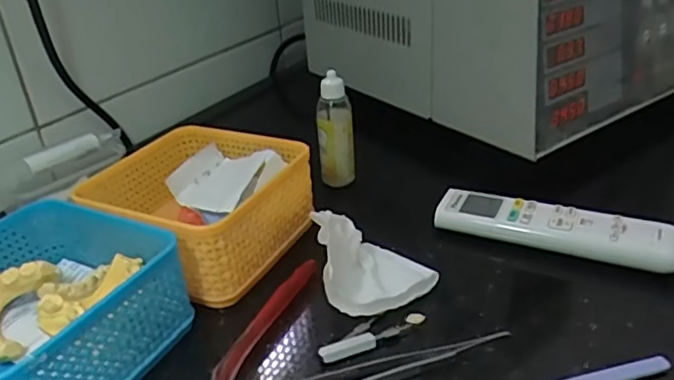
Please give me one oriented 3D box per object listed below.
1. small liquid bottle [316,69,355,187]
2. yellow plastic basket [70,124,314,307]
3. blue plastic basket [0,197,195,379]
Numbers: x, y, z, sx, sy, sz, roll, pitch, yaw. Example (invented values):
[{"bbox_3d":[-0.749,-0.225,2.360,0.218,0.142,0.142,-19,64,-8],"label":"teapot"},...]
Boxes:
[{"bbox_3d":[-0.001,-0.055,0.547,0.034,0.109,0.026,-3,29,1],"label":"small liquid bottle"},{"bbox_3d":[-0.102,0.013,0.438,0.134,0.065,0.133,13,33,26],"label":"yellow plastic basket"},{"bbox_3d":[-0.174,0.071,0.341,0.134,0.065,0.128,12,33,25],"label":"blue plastic basket"}]

